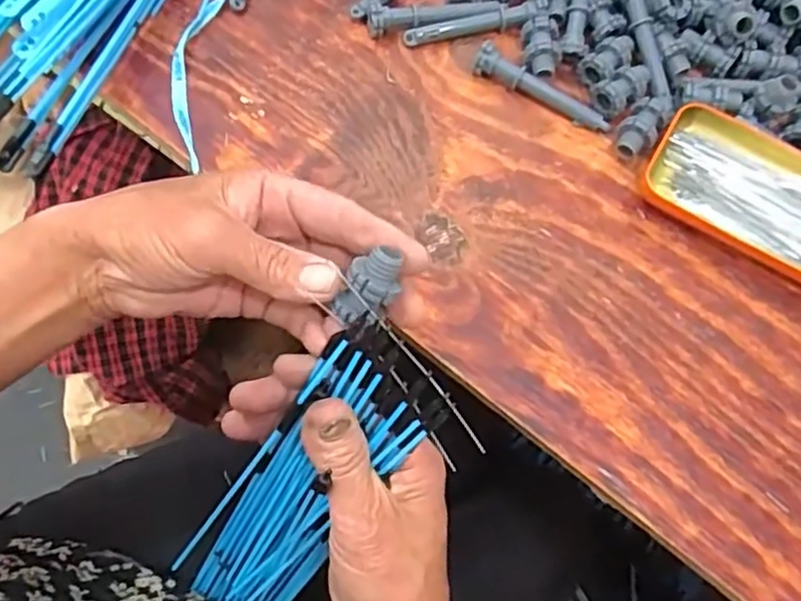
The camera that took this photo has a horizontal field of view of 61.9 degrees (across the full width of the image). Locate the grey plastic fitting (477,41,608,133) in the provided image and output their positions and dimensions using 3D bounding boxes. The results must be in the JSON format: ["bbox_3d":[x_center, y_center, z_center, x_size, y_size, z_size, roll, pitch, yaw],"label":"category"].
[{"bbox_3d":[0.089,-0.133,0.418,0.091,0.014,0.018,31,76,8],"label":"grey plastic fitting"}]

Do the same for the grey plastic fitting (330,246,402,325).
[{"bbox_3d":[-0.013,-0.005,0.283,0.019,0.019,0.032,39,77,10],"label":"grey plastic fitting"}]

